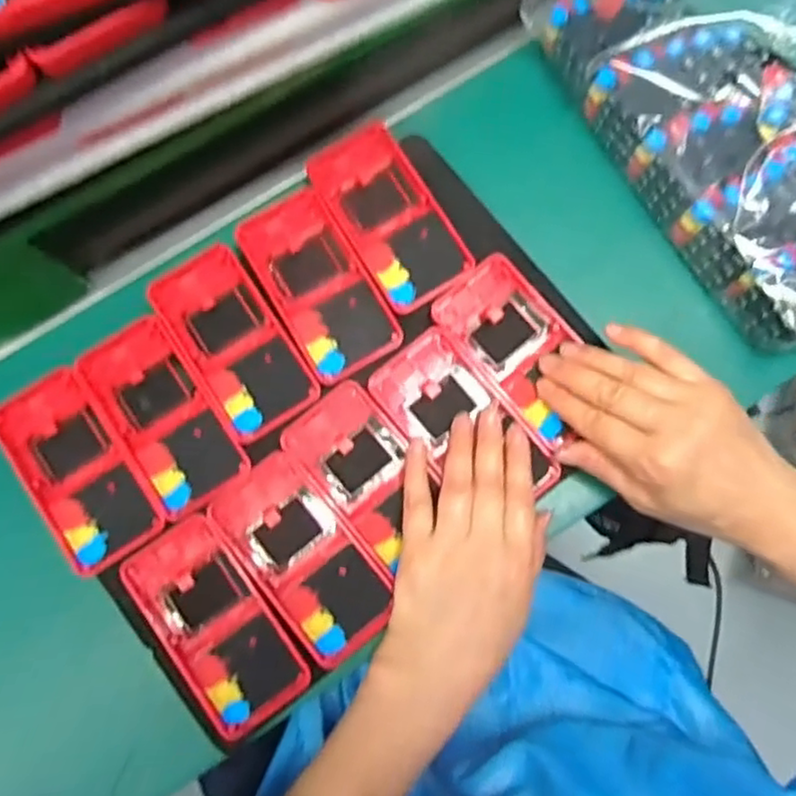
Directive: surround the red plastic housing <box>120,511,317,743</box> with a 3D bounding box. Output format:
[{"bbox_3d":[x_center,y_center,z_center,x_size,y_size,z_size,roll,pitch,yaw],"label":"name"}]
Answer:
[{"bbox_3d":[-0.111,0.136,0.411,0.063,0.014,0.123,-36,86,-3],"label":"red plastic housing"}]

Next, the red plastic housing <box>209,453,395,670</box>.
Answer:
[{"bbox_3d":[-0.057,0.097,0.415,0.061,0.016,0.123,-39,87,-3],"label":"red plastic housing"}]

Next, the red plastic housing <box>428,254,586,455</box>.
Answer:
[{"bbox_3d":[0.080,-0.034,0.437,0.064,0.015,0.116,-41,87,-3],"label":"red plastic housing"}]

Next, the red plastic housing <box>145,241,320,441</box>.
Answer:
[{"bbox_3d":[-0.106,-0.038,0.436,0.058,0.012,0.121,-33,86,-2],"label":"red plastic housing"}]

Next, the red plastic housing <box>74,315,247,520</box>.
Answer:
[{"bbox_3d":[-0.149,0.012,0.431,0.059,0.021,0.118,-34,86,-3],"label":"red plastic housing"}]

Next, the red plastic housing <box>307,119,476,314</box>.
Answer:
[{"bbox_3d":[-0.007,-0.120,0.451,0.061,0.021,0.126,-31,86,-2],"label":"red plastic housing"}]

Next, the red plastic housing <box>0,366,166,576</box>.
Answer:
[{"bbox_3d":[-0.200,0.044,0.426,0.063,0.017,0.121,-33,86,-2],"label":"red plastic housing"}]

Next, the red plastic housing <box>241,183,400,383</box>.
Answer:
[{"bbox_3d":[-0.052,-0.074,0.442,0.058,0.020,0.124,-30,86,-2],"label":"red plastic housing"}]

